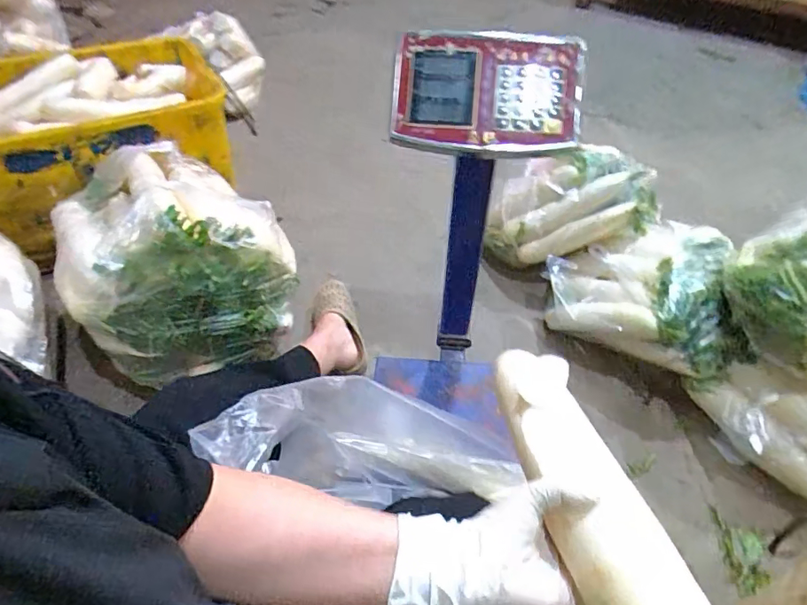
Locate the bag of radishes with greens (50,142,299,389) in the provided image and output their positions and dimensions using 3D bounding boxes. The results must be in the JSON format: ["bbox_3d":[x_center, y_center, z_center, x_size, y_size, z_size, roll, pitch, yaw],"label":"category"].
[{"bbox_3d":[-0.430,-0.105,0.916,0.360,0.260,0.404,-31,55,-28],"label":"bag of radishes with greens"}]

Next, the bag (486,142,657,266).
[{"bbox_3d":[0.420,-0.223,1.226,0.392,0.258,0.192,12,47,9],"label":"bag"}]

